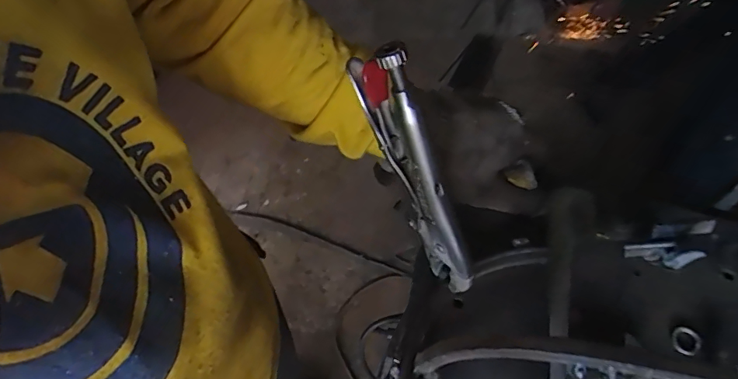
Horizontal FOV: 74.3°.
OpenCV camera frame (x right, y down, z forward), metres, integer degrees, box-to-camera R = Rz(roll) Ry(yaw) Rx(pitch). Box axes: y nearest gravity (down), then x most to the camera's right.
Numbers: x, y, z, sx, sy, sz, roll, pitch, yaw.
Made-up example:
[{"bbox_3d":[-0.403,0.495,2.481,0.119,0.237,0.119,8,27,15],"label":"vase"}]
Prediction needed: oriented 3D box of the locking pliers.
[{"bbox_3d":[0.030,-0.002,0.290,0.012,0.183,0.049,-38,35,-20],"label":"locking pliers"}]

